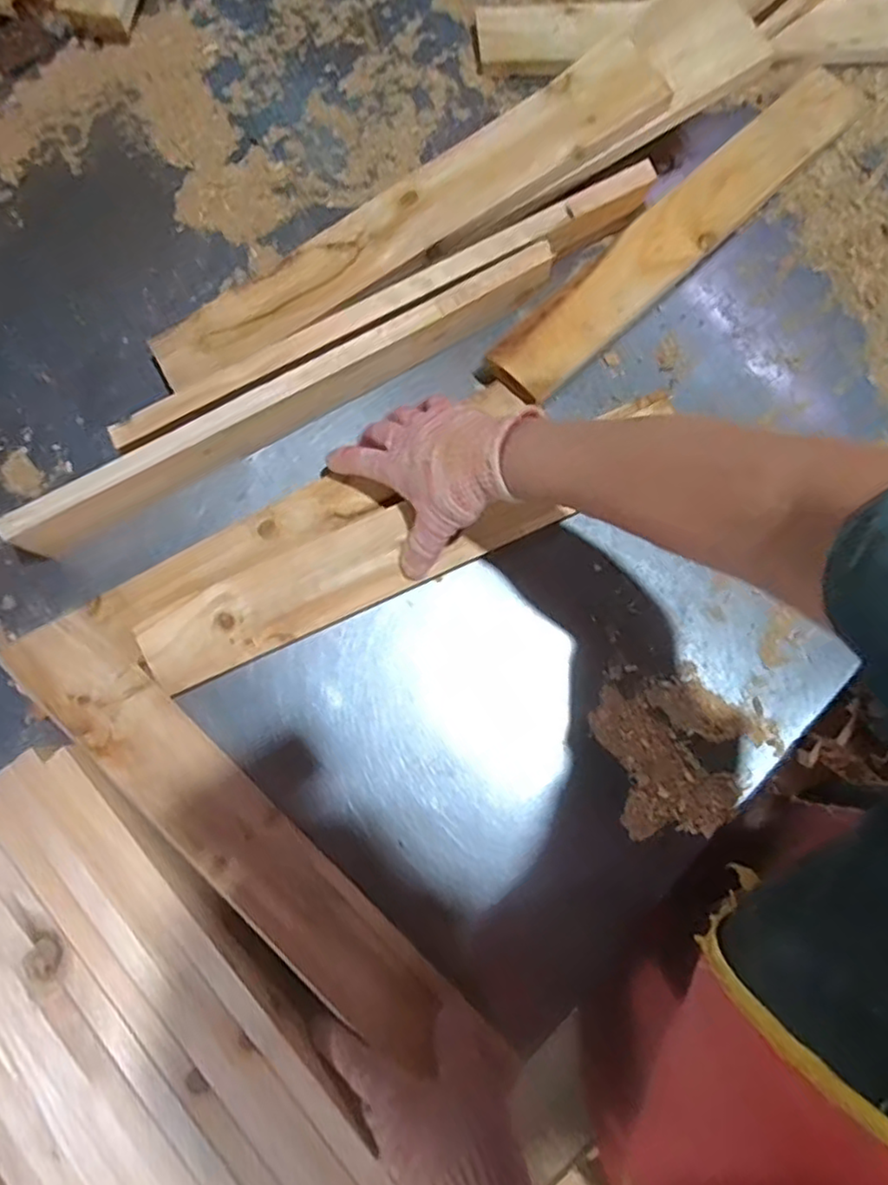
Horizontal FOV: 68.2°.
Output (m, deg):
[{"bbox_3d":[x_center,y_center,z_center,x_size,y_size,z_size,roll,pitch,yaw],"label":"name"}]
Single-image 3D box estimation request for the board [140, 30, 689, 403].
[{"bbox_3d":[-0.037,-0.323,0.573,0.486,0.012,0.071,-31,85,4],"label":"board"}]

